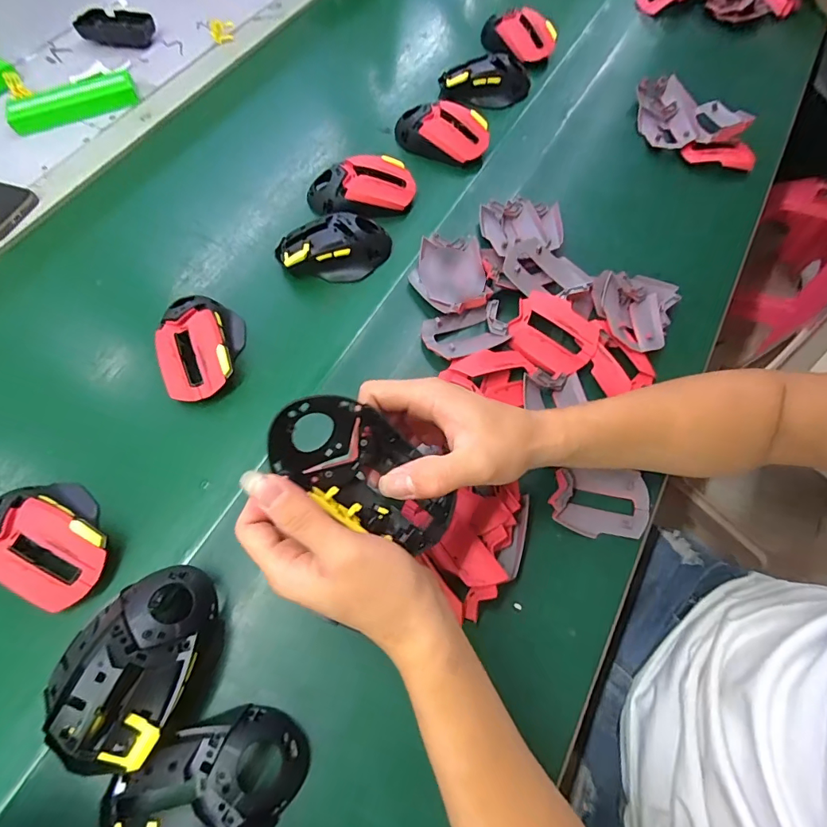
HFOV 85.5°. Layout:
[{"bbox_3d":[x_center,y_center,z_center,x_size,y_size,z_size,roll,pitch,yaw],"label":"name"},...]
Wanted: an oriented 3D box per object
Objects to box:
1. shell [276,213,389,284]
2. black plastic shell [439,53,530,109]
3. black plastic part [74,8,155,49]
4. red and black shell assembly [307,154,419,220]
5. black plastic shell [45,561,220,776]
[{"bbox_3d":[-0.083,-0.173,0.464,0.116,0.034,0.062,-9,65,0],"label":"shell"},{"bbox_3d":[0.094,-0.438,0.589,0.115,0.034,0.062,6,65,6],"label":"black plastic shell"},{"bbox_3d":[-0.428,-0.553,0.643,0.114,0.025,0.052,15,67,7],"label":"black plastic part"},{"bbox_3d":[-0.059,-0.249,0.495,0.116,0.038,0.060,-10,65,-1],"label":"red and black shell assembly"},{"bbox_3d":[-0.180,0.160,0.294,0.092,0.058,0.116,29,70,16],"label":"black plastic shell"}]

